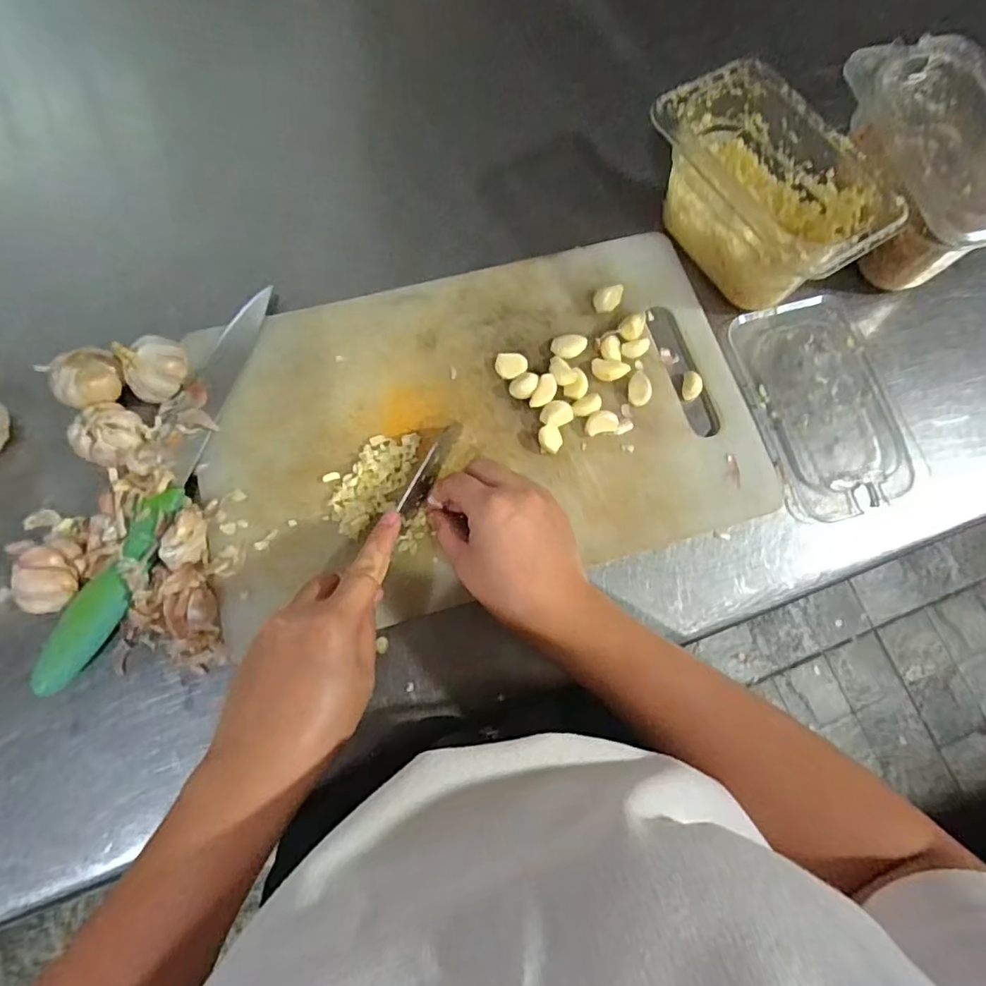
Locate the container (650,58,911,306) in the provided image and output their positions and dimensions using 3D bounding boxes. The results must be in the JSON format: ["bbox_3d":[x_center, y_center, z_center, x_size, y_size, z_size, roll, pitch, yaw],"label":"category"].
[{"bbox_3d":[0.191,-0.212,0.421,0.094,0.093,0.165,-35,80,-11],"label":"container"}]

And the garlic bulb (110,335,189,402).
[{"bbox_3d":[-0.236,-0.089,0.392,0.033,0.032,0.043,43,77,8],"label":"garlic bulb"}]

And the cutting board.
[{"bbox_3d":[-0.009,-0.055,0.418,0.397,0.021,0.250,-16,76,-6],"label":"cutting board"}]

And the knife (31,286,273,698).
[{"bbox_3d":[-0.219,-0.016,0.386,0.034,0.021,0.301,19,75,2],"label":"knife"}]

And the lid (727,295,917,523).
[{"bbox_3d":[0.252,-0.070,0.430,0.106,0.017,0.171,-11,76,-6],"label":"lid"}]

